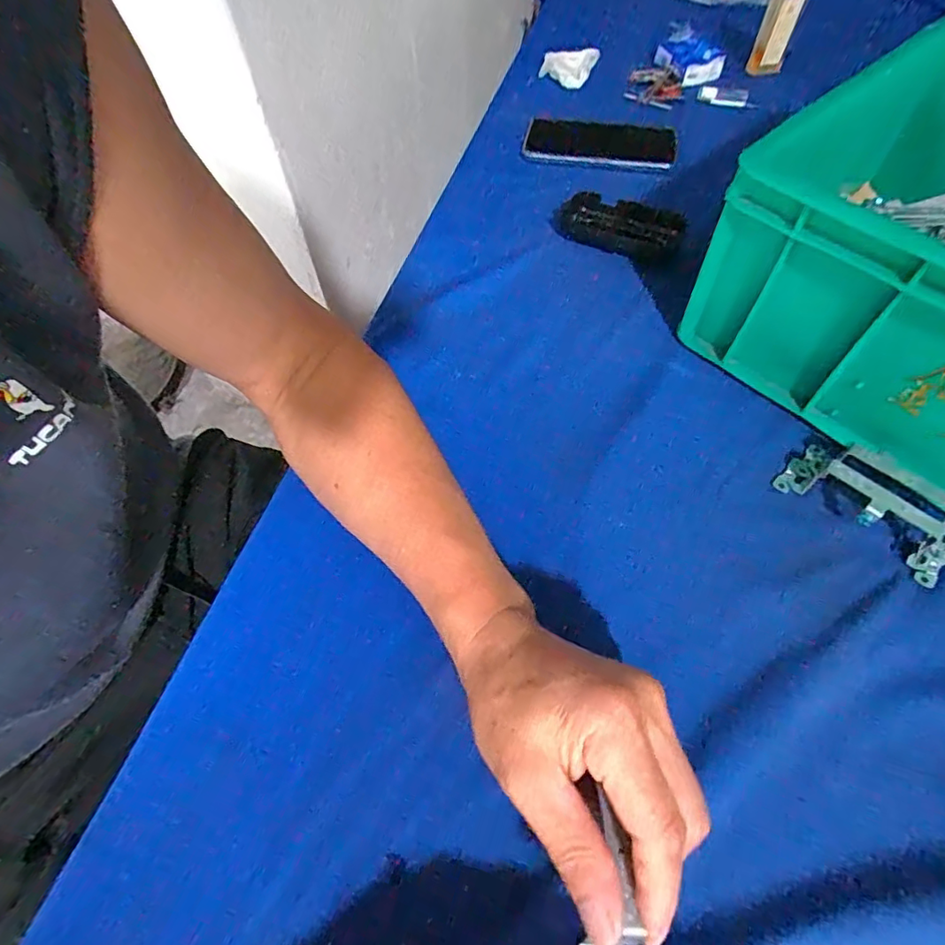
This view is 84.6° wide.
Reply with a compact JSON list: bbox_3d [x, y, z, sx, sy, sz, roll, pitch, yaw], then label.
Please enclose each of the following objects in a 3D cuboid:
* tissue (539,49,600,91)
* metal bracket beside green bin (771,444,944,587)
[{"bbox_3d":[0.120,-0.513,0.661,0.071,0.039,0.031,13,59,10],"label":"tissue"},{"bbox_3d":[0.263,0.018,0.336,0.106,0.031,0.045,39,67,23],"label":"metal bracket beside green bin"}]

